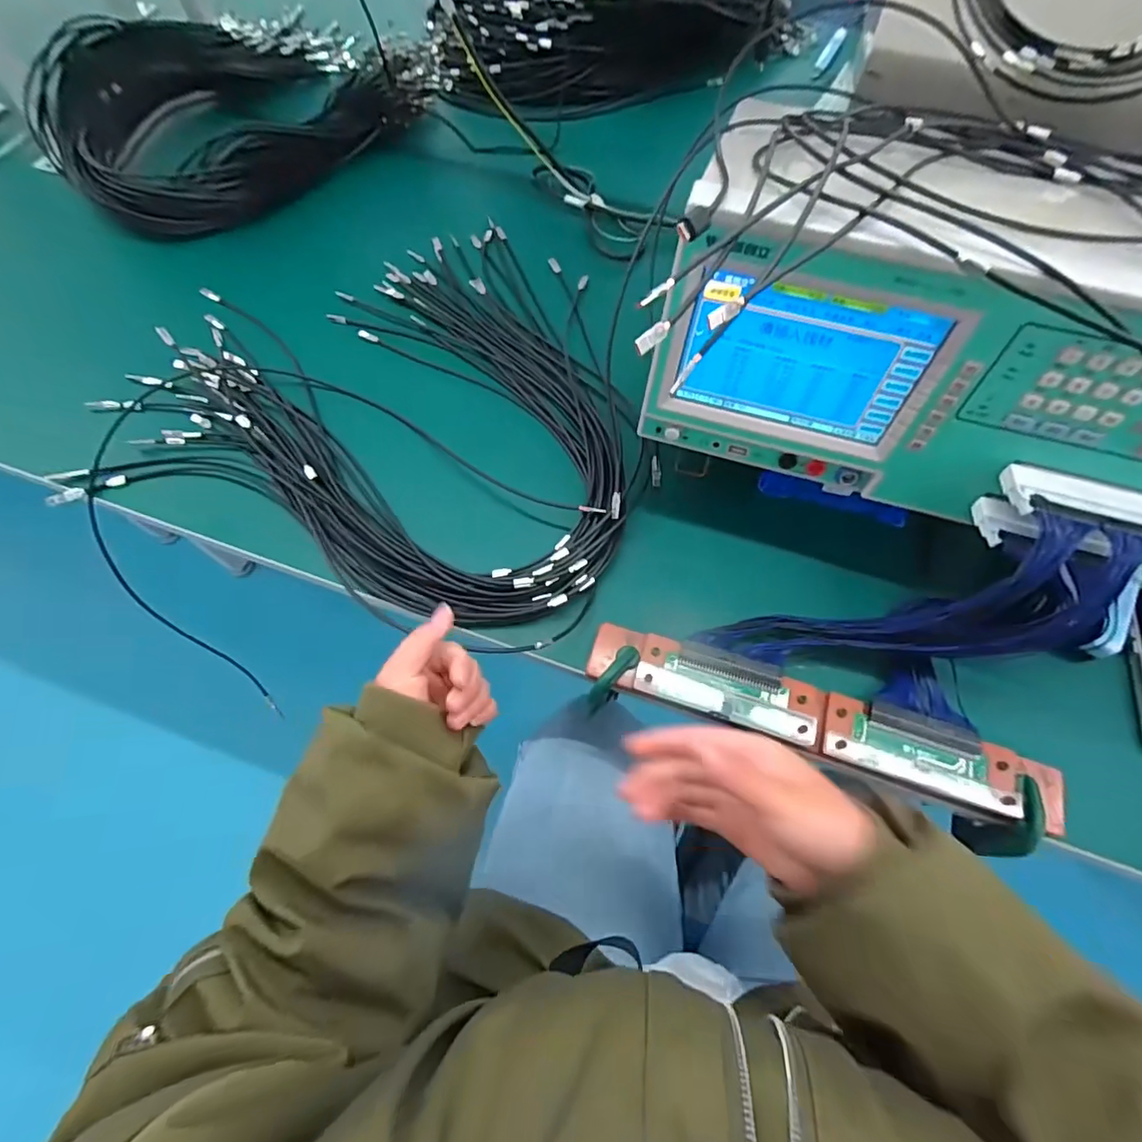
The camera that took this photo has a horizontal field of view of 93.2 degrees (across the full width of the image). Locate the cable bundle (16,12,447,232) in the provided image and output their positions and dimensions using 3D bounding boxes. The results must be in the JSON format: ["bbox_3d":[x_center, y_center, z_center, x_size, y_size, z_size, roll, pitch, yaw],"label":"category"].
[{"bbox_3d":[-0.448,-0.650,0.730,0.483,0.084,0.346,-42,72,-18],"label":"cable bundle"}]

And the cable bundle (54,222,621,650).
[{"bbox_3d":[-0.179,-0.201,0.571,0.526,0.027,0.484,14,66,6],"label":"cable bundle"}]

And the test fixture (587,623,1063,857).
[{"bbox_3d":[0.192,0.132,0.437,0.370,0.054,0.076,18,66,8],"label":"test fixture"}]

